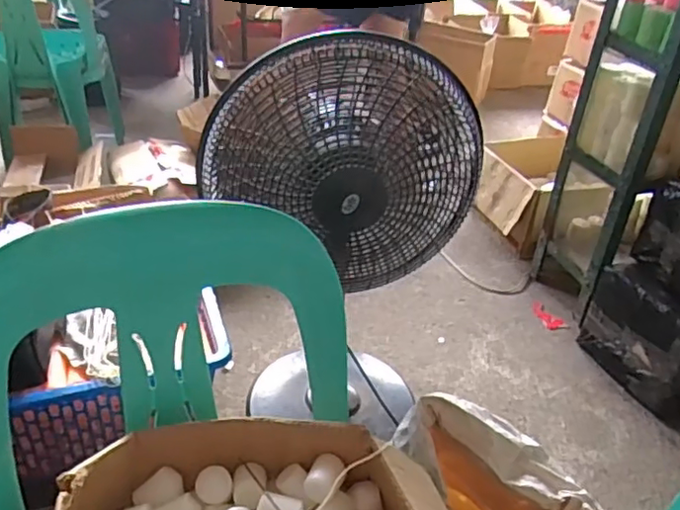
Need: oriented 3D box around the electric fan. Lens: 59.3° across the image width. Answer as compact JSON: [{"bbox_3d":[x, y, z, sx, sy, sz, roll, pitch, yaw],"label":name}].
[{"bbox_3d":[-0.008,0.020,1.108,0.387,0.869,0.326,6,35,0],"label":"electric fan"}]

